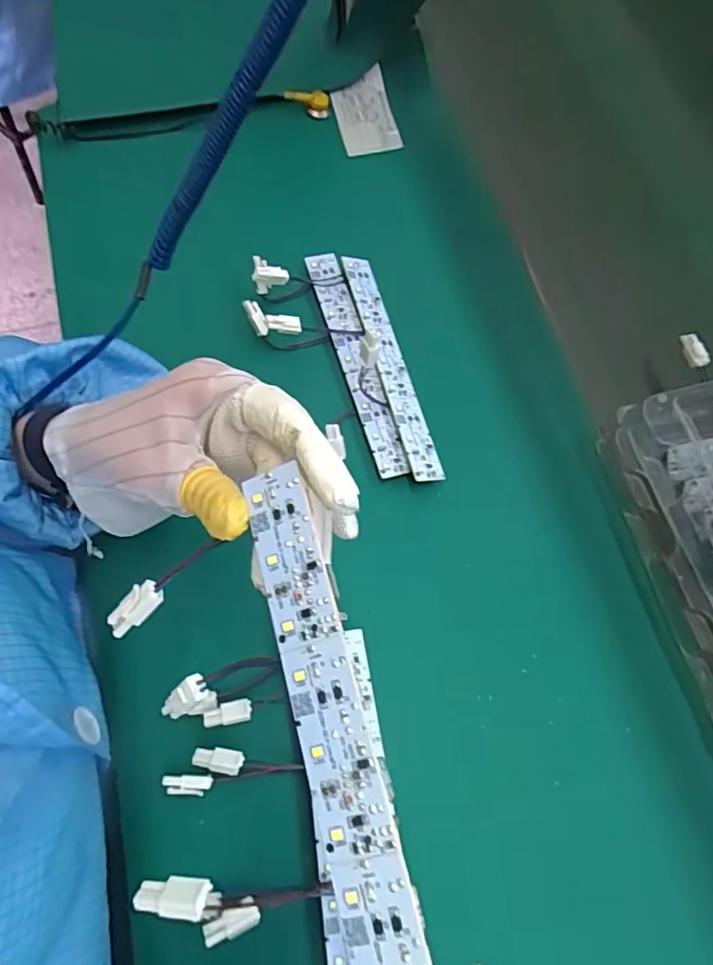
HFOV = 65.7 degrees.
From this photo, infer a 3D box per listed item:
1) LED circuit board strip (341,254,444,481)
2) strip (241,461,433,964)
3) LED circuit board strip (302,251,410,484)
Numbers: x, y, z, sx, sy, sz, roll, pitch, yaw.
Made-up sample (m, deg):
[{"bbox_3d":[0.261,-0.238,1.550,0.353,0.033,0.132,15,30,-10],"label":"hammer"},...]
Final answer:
[{"bbox_3d":[0.024,-0.088,0.399,0.023,0.009,0.191,-13,71,-8],"label":"LED circuit board strip"},{"bbox_3d":[-0.008,0.081,0.176,0.024,0.004,0.178,-22,71,14],"label":"strip"},{"bbox_3d":[-0.001,-0.090,0.404,0.024,0.010,0.190,-15,71,-8],"label":"LED circuit board strip"}]

